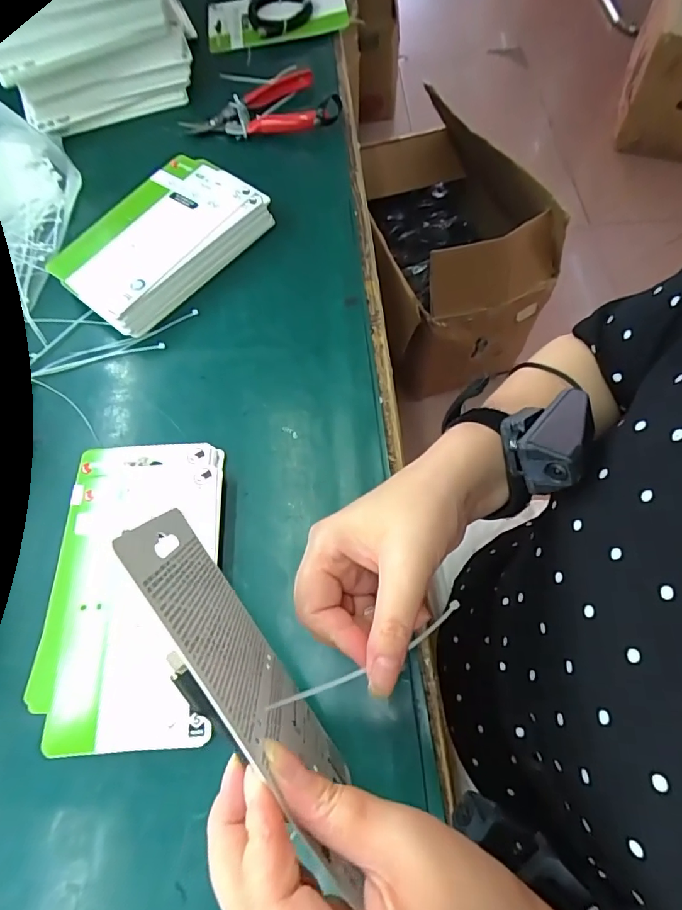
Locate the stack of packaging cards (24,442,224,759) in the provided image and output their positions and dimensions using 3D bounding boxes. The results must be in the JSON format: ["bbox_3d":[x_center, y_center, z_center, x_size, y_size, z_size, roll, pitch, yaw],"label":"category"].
[{"bbox_3d":[-0.142,0.086,0.331,0.114,0.014,0.200,-4,66,1],"label":"stack of packaging cards"}]

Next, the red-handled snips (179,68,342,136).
[{"bbox_3d":[-0.085,-0.388,0.526,0.168,0.031,0.092,2,66,3],"label":"red-handled snips"}]

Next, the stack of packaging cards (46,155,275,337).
[{"bbox_3d":[-0.166,-0.199,0.446,0.115,0.037,0.178,37,72,17],"label":"stack of packaging cards"}]

